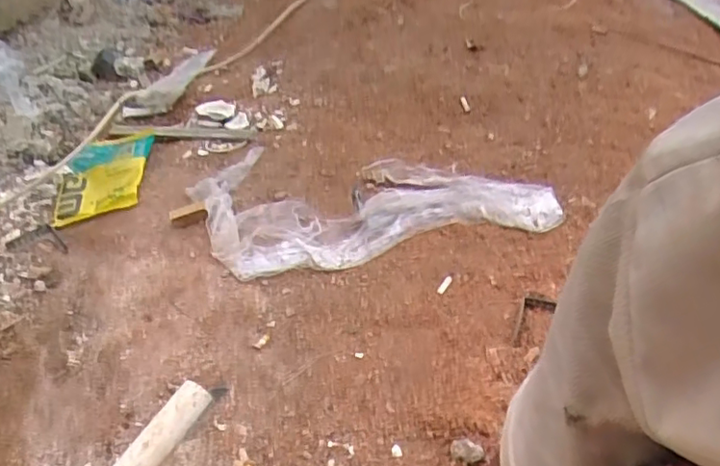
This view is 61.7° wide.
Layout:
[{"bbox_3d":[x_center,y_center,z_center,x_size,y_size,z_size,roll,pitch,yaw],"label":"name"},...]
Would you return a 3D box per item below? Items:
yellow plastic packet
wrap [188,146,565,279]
[{"bbox_3d":[-0.466,-0.110,1.110,0.166,0.042,0.235,-14,49,7],"label":"yellow plastic packet"},{"bbox_3d":[0.000,-0.063,0.983,0.540,0.044,0.282,-6,51,-4],"label":"wrap"}]

